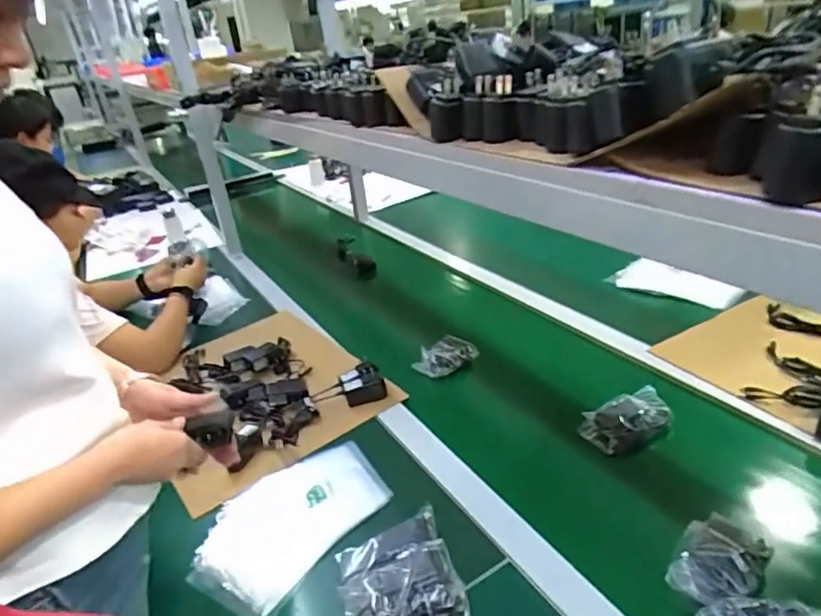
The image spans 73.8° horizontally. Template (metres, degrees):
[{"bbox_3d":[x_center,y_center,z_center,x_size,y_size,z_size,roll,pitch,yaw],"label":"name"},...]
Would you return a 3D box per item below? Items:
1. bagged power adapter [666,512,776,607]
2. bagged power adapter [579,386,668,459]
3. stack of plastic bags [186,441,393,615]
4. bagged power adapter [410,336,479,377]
[{"bbox_3d":[0.356,0.290,0.628,0.085,0.040,0.110,18,32,39],"label":"bagged power adapter"},{"bbox_3d":[0.343,0.182,0.863,0.130,0.056,0.083,-15,27,-23],"label":"bagged power adapter"},{"bbox_3d":[-0.171,0.298,0.783,0.179,0.019,0.275,24,44,38],"label":"stack of plastic bags"},{"bbox_3d":[0.068,0.096,1.091,0.128,0.044,0.073,-12,26,-17],"label":"bagged power adapter"}]

